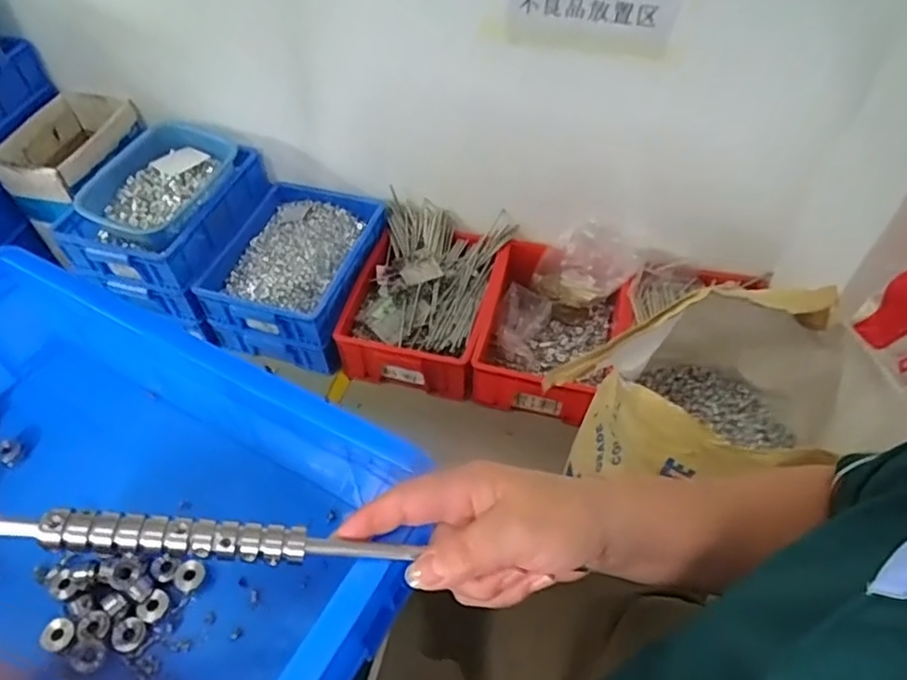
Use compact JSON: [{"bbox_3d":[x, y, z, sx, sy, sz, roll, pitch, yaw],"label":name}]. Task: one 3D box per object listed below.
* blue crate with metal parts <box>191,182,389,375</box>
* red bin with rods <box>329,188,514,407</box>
[{"bbox_3d":[-0.374,-0.180,1.563,0.335,0.163,0.455,11,51,10],"label":"blue crate with metal parts"},{"bbox_3d":[-0.062,-0.110,1.524,0.333,0.159,0.475,12,51,11],"label":"red bin with rods"}]

